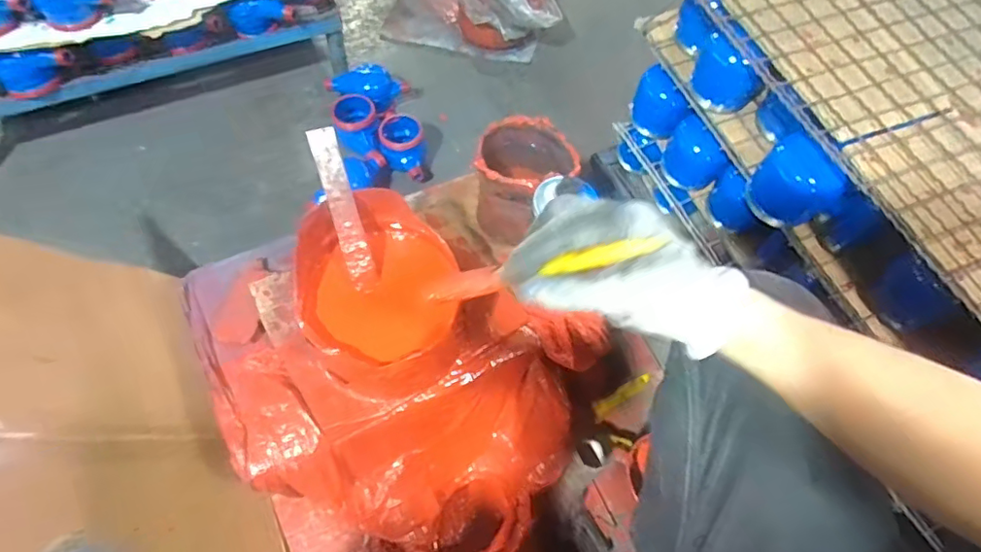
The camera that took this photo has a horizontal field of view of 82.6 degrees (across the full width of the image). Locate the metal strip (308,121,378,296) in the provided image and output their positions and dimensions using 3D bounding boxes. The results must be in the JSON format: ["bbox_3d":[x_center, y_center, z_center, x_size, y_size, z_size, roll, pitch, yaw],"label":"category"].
[{"bbox_3d":[-0.143,-0.063,0.548,0.027,0.006,0.160,-21,108,-22],"label":"metal strip"}]

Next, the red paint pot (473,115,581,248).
[{"bbox_3d":[0.034,-0.116,0.664,0.103,0.113,0.107,1,61,-2],"label":"red paint pot"}]

